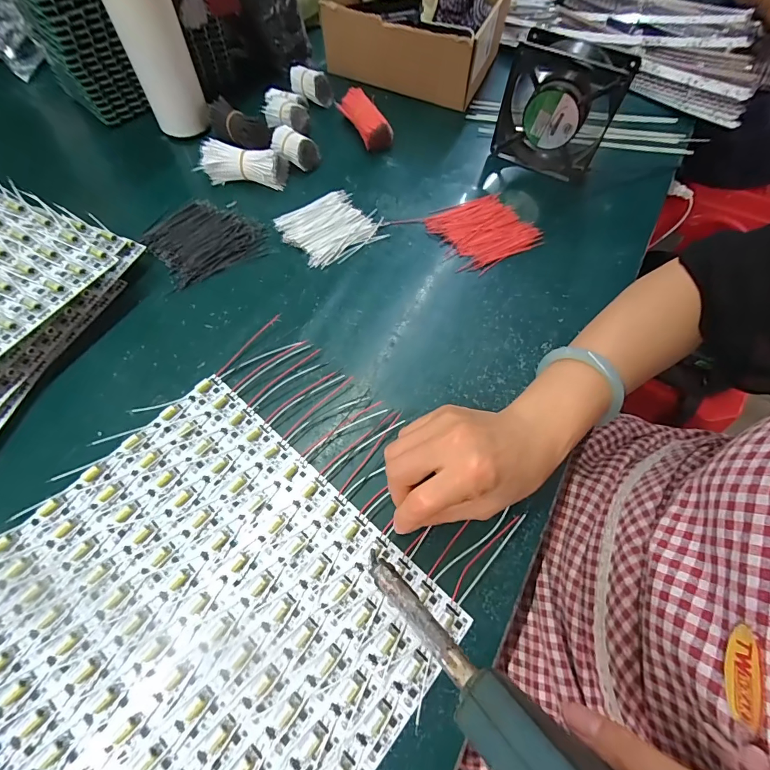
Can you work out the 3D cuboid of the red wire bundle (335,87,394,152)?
[{"bbox_3d":[-0.025,-0.340,0.492,0.035,0.032,0.095,-31,70,-16],"label":"red wire bundle"}]

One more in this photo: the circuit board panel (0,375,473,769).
[{"bbox_3d":[-0.125,0.153,0.264,0.281,0.007,0.237,39,69,15],"label":"circuit board panel"}]

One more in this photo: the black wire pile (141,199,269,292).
[{"bbox_3d":[-0.196,-0.161,0.422,0.110,0.010,0.103,-38,72,-18],"label":"black wire pile"}]

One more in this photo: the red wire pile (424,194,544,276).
[{"bbox_3d":[0.109,-0.177,0.436,0.104,0.015,0.098,-28,69,-15],"label":"red wire pile"}]

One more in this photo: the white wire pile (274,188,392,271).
[{"bbox_3d":[-0.060,-0.176,0.431,0.104,0.012,0.087,-24,68,-14],"label":"white wire pile"}]

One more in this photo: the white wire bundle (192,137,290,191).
[{"bbox_3d":[-0.164,-0.256,0.449,0.092,0.034,0.035,9,64,2],"label":"white wire bundle"}]

